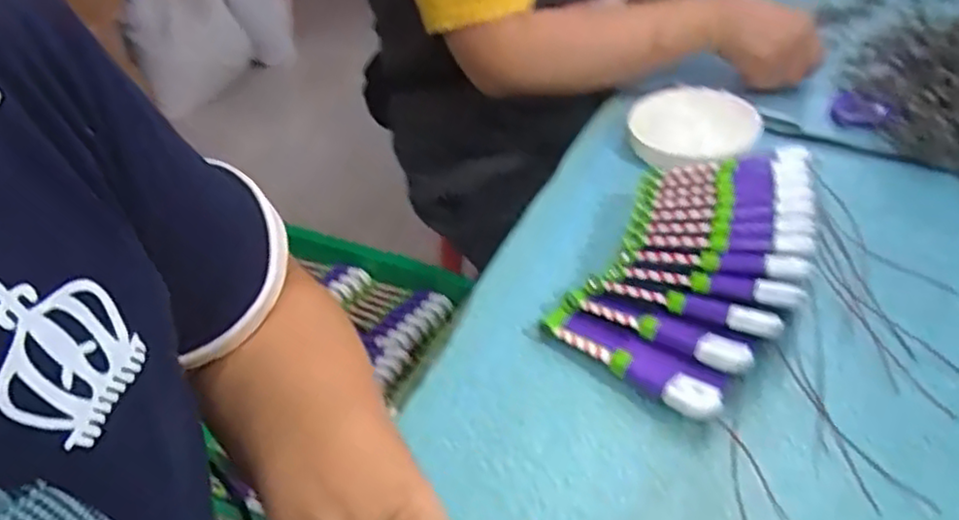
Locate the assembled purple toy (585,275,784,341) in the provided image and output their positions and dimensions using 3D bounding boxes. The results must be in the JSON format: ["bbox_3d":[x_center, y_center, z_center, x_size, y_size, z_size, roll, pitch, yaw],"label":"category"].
[{"bbox_3d":[0.125,0.027,0.432,0.120,0.022,0.019,19,46,27],"label":"assembled purple toy"}]

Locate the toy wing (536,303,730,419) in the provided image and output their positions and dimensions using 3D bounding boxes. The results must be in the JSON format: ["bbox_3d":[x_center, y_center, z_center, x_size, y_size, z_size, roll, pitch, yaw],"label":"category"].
[{"bbox_3d":[0.090,0.062,0.421,0.120,0.024,0.030,27,50,34],"label":"toy wing"}]

